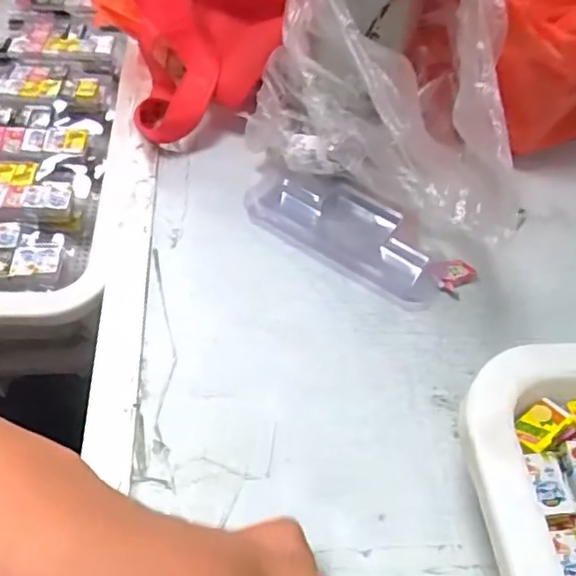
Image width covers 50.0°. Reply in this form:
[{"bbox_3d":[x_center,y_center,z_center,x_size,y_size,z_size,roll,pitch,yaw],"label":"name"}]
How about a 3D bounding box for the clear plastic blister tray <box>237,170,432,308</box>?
[{"bbox_3d":[0.038,-0.038,0.418,0.143,0.017,0.063,30,53,17],"label":"clear plastic blister tray"}]

